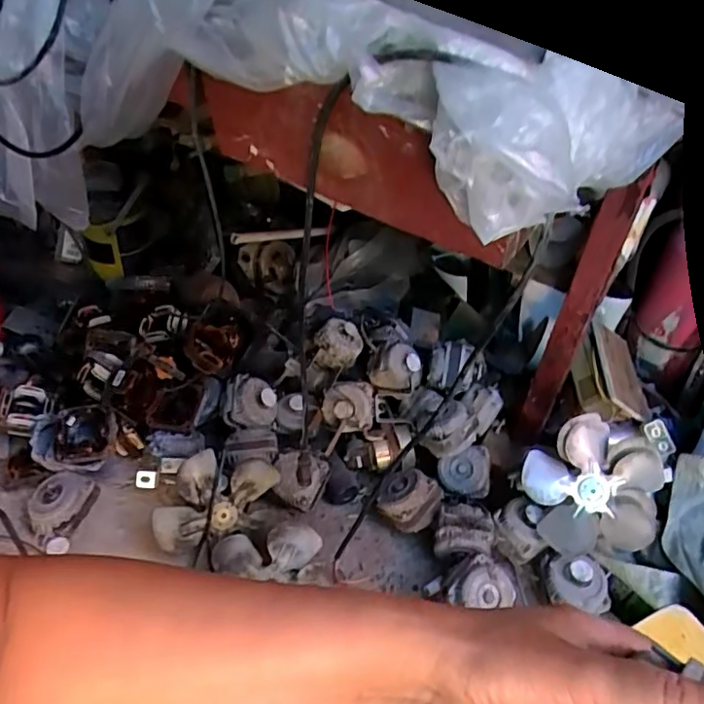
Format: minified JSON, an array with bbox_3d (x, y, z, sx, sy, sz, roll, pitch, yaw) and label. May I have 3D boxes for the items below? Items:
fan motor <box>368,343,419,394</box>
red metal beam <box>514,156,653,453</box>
[{"bbox_3d":[0.073,0.029,1.013,0.090,0.067,0.077,6,42,-1],"label":"fan motor"},{"bbox_3d":[0.311,-0.031,0.837,0.049,0.460,0.048,30,47,24],"label":"red metal beam"}]

